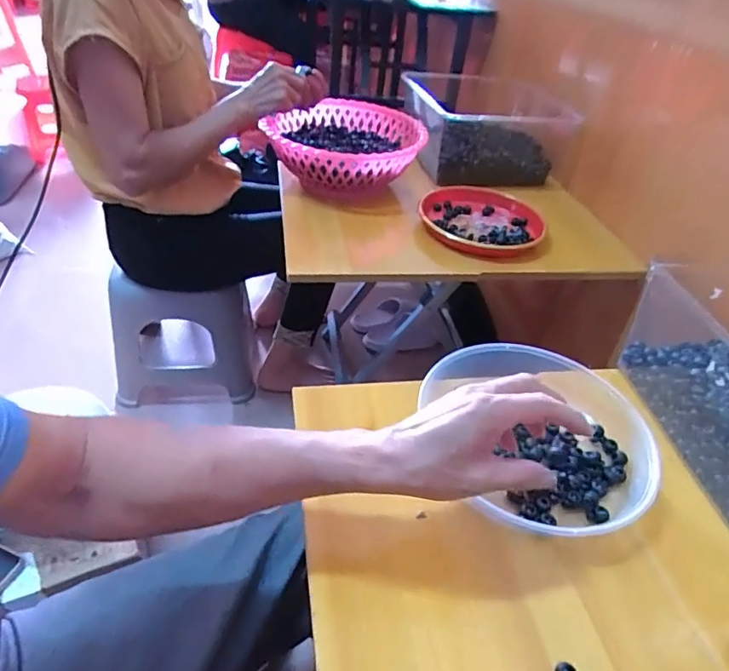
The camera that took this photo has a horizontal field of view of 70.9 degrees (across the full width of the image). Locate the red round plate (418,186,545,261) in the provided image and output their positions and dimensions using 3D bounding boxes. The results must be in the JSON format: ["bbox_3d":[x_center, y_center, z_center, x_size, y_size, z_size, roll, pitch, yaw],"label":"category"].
[{"bbox_3d":[0.206,-0.201,0.916,0.213,0.039,0.234,3,40,-3],"label":"red round plate"}]

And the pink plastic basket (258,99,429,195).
[{"bbox_3d":[-0.031,-0.361,0.979,0.279,0.088,0.310,6,40,0],"label":"pink plastic basket"}]

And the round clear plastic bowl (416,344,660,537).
[{"bbox_3d":[0.166,0.096,0.516,0.207,0.048,0.225,3,40,-3],"label":"round clear plastic bowl"}]

